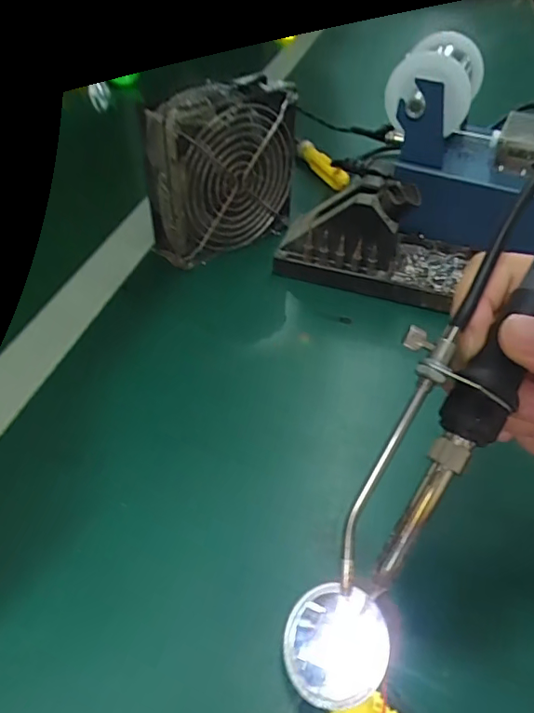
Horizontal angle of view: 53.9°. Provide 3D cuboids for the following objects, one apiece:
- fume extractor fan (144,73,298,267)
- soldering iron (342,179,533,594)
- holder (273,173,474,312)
[{"bbox_3d":[-0.033,-0.147,0.429,0.130,0.129,0.047,-33,54,-29],"label":"fume extractor fan"},{"bbox_3d":[0.079,-0.015,0.179,0.033,0.019,0.195,29,82,26],"label":"soldering iron"},{"bbox_3d":[0.090,-0.096,0.418,0.155,0.074,0.073,12,46,12],"label":"holder"}]

